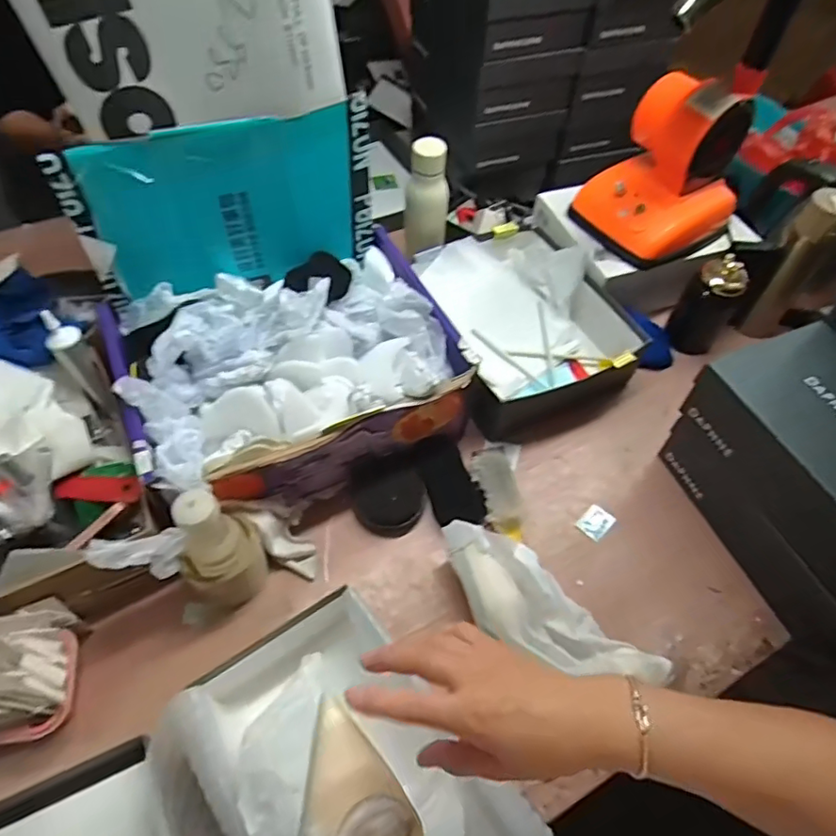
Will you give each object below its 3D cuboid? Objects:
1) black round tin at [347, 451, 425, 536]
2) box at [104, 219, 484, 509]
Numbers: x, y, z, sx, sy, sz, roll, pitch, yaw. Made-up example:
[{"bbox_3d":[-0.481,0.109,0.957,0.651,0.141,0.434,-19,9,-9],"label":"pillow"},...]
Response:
[{"bbox_3d":[-0.039,0.097,0.747,0.090,0.035,0.097,1,55,-2],"label":"black round tin"},{"bbox_3d":[-0.168,-0.075,0.762,0.397,0.160,0.311,-23,60,-17],"label":"box"}]

